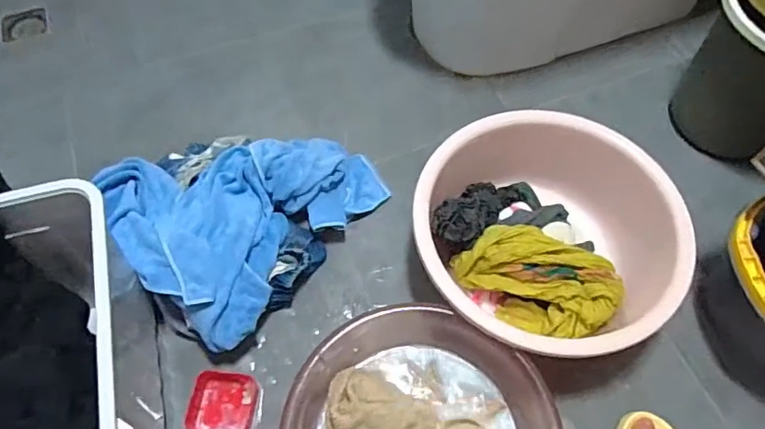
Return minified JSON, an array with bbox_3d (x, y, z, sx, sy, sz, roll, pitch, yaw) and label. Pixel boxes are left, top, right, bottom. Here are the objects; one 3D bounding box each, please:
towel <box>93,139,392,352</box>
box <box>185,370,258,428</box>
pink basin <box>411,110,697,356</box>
[{"bbox_3d":[-0.243,-0.035,0.888,0.351,0.113,0.409,35,64,16],"label":"towel"},{"bbox_3d":[-0.237,0.286,0.781,0.095,0.033,0.095,5,60,1],"label":"box"},{"bbox_3d":[0.241,0.034,0.831,0.380,0.169,0.389,1,60,-2],"label":"pink basin"}]

